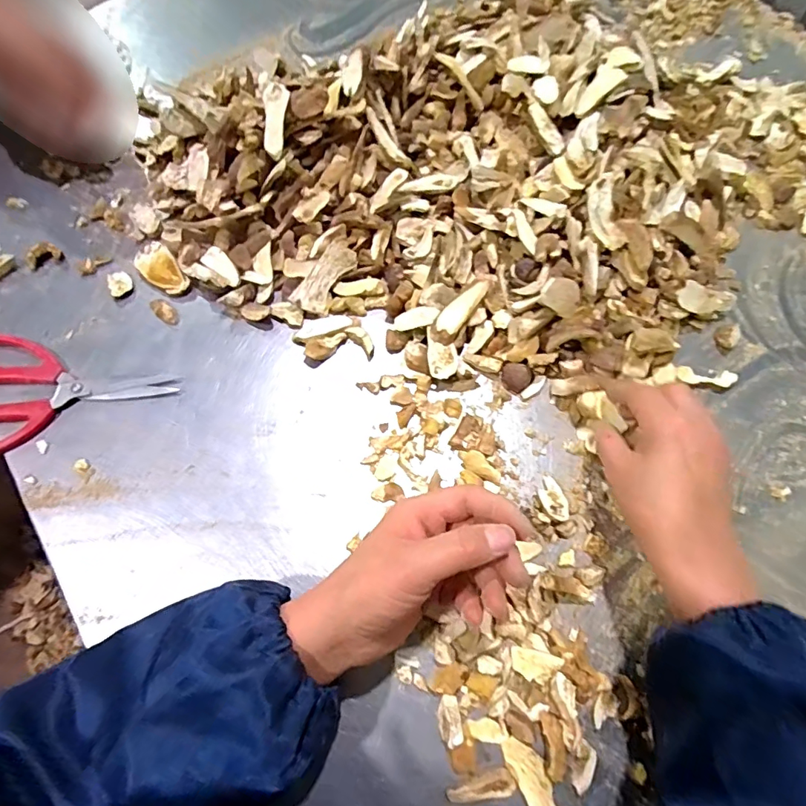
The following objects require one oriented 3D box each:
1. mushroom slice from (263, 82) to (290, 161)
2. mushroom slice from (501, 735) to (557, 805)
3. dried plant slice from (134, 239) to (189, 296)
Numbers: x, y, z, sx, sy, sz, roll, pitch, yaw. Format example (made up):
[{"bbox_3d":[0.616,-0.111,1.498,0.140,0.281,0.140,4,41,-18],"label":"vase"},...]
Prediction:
[{"bbox_3d":[-0.117,-0.258,0.433,0.021,0.008,0.066,3,89,-2],"label":"mushroom slice"},{"bbox_3d":[0.081,0.231,0.284,0.019,0.004,0.057,-25,70,-13],"label":"mushroom slice"},{"bbox_3d":[-0.222,-0.122,0.432,0.030,0.008,0.064,-37,73,-17],"label":"dried plant slice"}]

